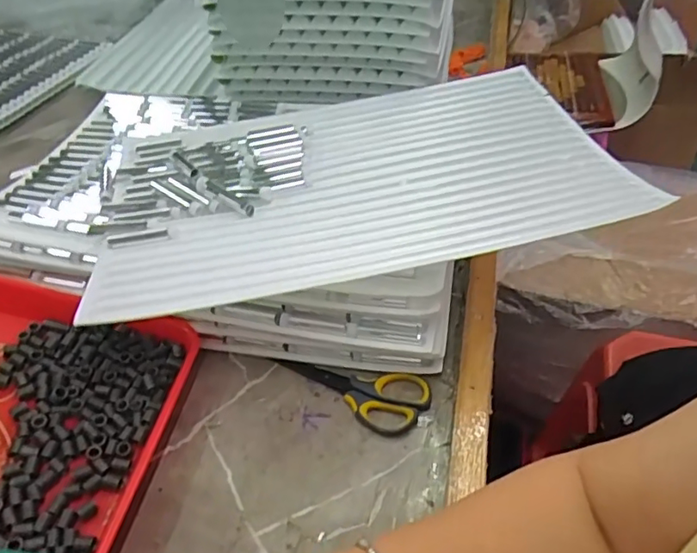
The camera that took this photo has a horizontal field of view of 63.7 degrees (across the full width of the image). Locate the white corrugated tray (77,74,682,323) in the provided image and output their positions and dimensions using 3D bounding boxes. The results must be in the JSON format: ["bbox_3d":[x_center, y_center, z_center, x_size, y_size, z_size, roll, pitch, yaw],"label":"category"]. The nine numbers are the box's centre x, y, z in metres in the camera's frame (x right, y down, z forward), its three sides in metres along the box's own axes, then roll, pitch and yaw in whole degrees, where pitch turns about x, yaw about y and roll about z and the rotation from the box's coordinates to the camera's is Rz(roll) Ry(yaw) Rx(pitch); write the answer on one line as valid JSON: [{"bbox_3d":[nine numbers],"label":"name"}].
[{"bbox_3d":[0.005,-0.112,0.575,0.486,0.033,0.322,-9,44,-4],"label":"white corrugated tray"}]

